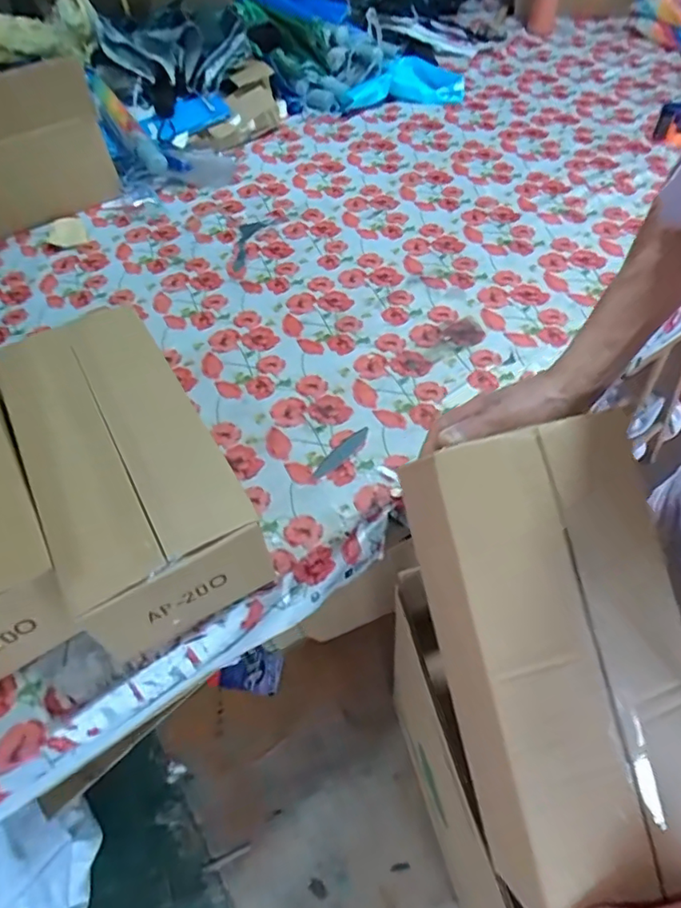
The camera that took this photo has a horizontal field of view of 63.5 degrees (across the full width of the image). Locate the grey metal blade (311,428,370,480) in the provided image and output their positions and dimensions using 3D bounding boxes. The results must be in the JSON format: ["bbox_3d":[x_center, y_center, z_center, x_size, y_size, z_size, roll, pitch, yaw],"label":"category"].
[{"bbox_3d":[0.001,-0.002,0.648,0.094,0.005,0.023,-39,60,-24],"label":"grey metal blade"}]

